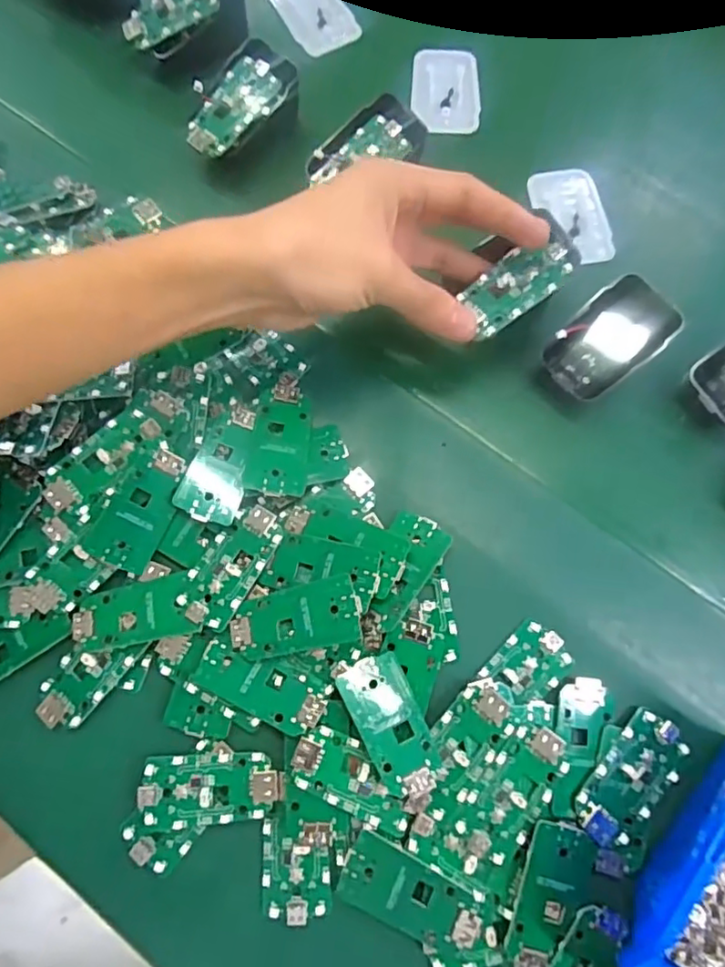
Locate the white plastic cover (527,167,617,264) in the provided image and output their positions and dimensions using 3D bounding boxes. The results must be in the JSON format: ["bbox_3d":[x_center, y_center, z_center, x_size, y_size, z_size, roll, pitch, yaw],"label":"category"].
[{"bbox_3d":[0.132,-0.169,0.377,0.036,0.010,0.067,-15,74,-5],"label":"white plastic cover"}]

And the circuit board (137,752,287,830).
[{"bbox_3d":[-0.071,0.145,0.285,0.066,0.007,0.031,-4,73,-2],"label":"circuit board"}]

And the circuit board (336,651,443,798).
[{"bbox_3d":[0.015,0.114,0.285,0.032,0.011,0.062,-26,75,-8],"label":"circuit board"}]

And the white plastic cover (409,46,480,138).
[{"bbox_3d":[0.056,-0.264,0.402,0.043,0.006,0.069,2,73,-1],"label":"white plastic cover"}]

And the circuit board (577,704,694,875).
[{"bbox_3d":[0.129,0.141,0.283,0.036,0.007,0.064,31,75,8],"label":"circuit board"}]

